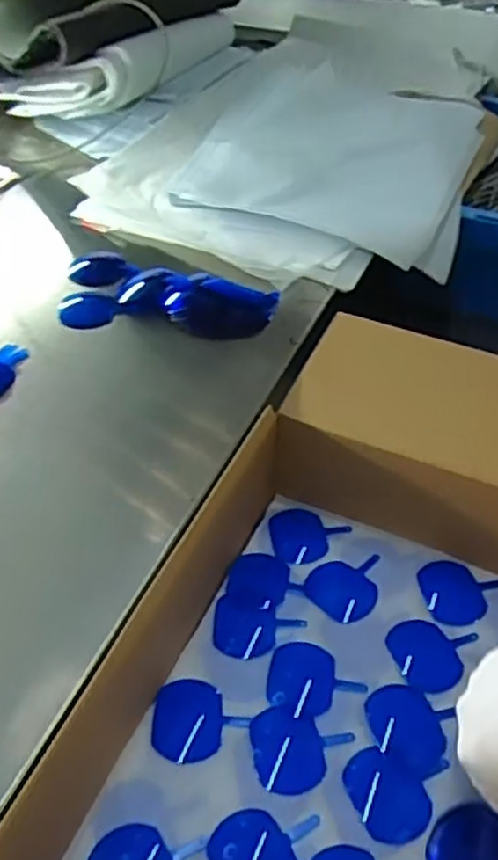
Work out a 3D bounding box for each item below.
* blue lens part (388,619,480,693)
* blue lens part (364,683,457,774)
[{"bbox_3d":[0.139,0.175,0.536,0.063,0.004,0.057,14,45,12],"label":"blue lens part"},{"bbox_3d":[0.111,0.211,0.495,0.058,0.004,0.053,23,53,23],"label":"blue lens part"}]

